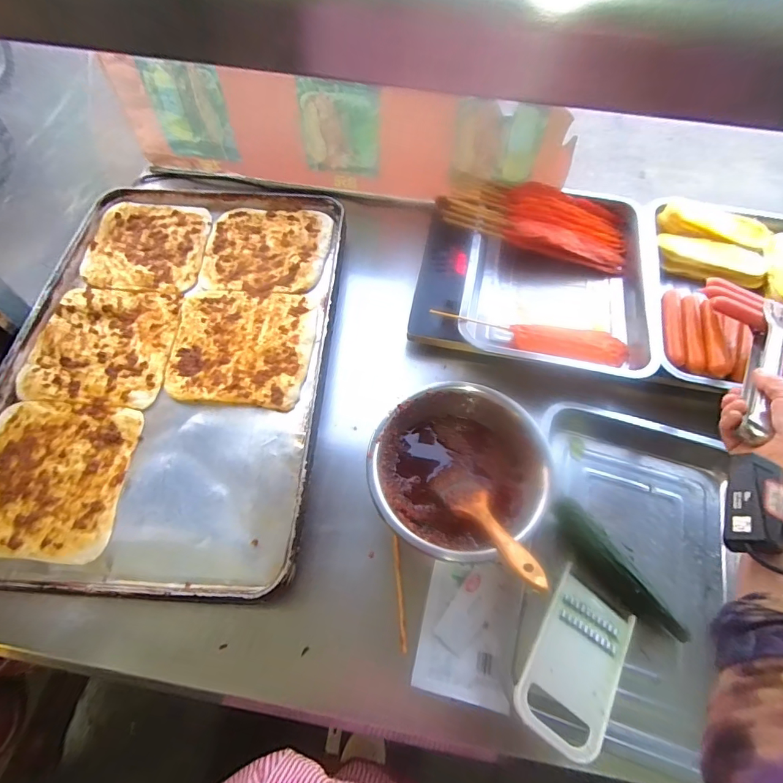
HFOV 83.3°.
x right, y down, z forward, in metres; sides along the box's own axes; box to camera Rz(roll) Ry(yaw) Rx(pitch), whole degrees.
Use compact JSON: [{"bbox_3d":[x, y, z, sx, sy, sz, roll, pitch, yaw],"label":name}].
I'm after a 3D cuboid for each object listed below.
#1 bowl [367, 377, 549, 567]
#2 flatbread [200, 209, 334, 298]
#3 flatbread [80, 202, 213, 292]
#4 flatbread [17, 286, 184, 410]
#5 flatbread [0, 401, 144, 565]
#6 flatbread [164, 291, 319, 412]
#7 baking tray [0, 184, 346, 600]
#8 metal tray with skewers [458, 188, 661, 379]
[{"bbox_3d":[0.077,0.093,0.509,0.198,0.079,0.184,1,60,-2],"label":"bowl"},{"bbox_3d":[-0.194,-0.224,0.689,0.186,0.015,0.180,5,63,1],"label":"flatbread"},{"bbox_3d":[-0.379,-0.231,0.692,0.175,0.012,0.182,1,63,-1],"label":"flatbread"},{"bbox_3d":[-0.387,-0.068,0.599,0.177,0.012,0.186,3,63,0],"label":"flatbread"},{"bbox_3d":[-0.397,0.096,0.509,0.177,0.014,0.184,1,63,-1],"label":"flatbread"},{"bbox_3d":[-0.203,-0.064,0.603,0.187,0.013,0.178,6,63,1],"label":"flatbread"},{"bbox_3d":[-0.296,-0.064,0.597,0.414,0.038,0.629,3,63,-1],"label":"baking tray"},{"bbox_3d":[0.248,-0.183,0.665,0.262,0.051,0.337,12,64,4],"label":"metal tray with skewers"}]

